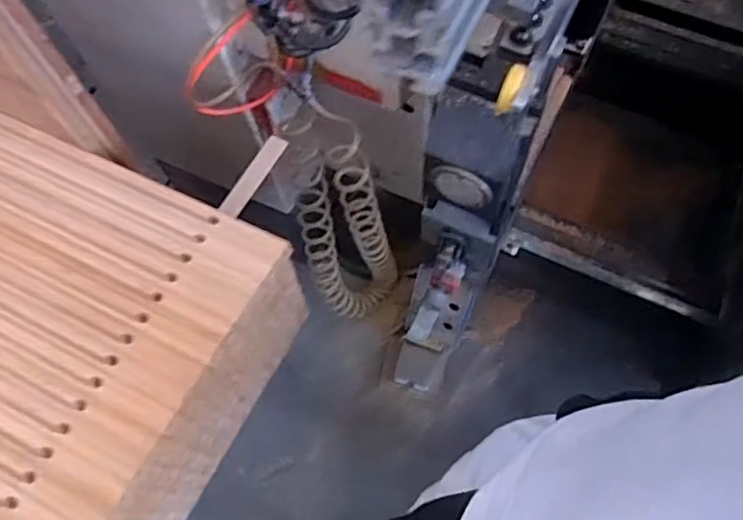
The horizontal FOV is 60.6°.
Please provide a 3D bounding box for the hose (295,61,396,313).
[{"bbox_3d":[-0.060,-0.060,1.165,0.141,0.763,0.137,-1,68,3],"label":"hose"}]

